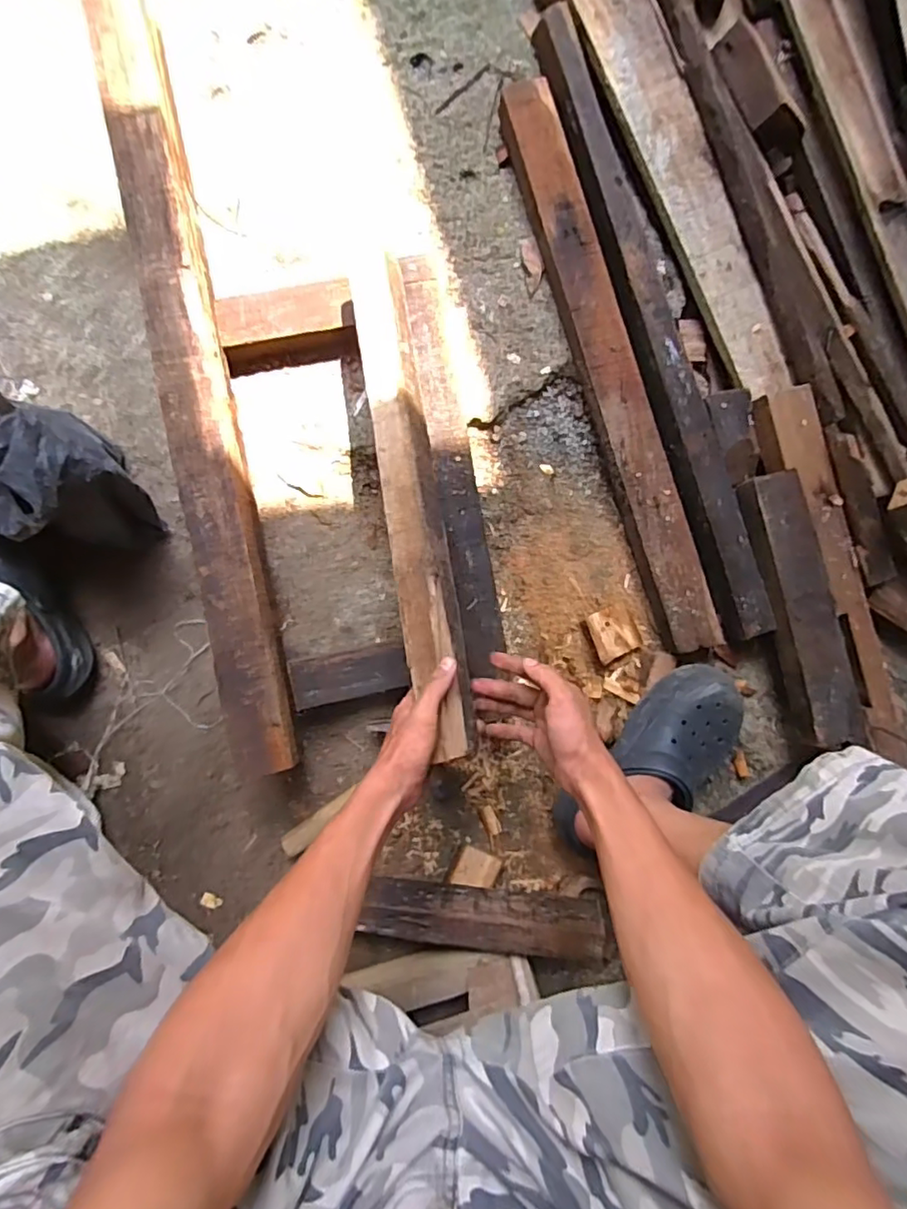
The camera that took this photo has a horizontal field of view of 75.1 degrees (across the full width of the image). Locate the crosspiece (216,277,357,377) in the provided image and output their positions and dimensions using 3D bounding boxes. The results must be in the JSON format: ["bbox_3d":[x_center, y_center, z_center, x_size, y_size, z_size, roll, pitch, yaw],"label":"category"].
[{"bbox_3d":[-0.196,-0.342,0.729,0.171,0.052,0.078,-13,89,-5],"label":"crosspiece"}]

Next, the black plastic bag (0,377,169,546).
[{"bbox_3d":[-0.422,-0.130,0.609,0.168,0.228,0.131,22,86,-3],"label":"black plastic bag"}]

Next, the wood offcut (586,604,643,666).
[{"bbox_3d":[0.203,0.035,0.749,0.063,0.027,0.062,-24,90,-5],"label":"wood offcut"}]

